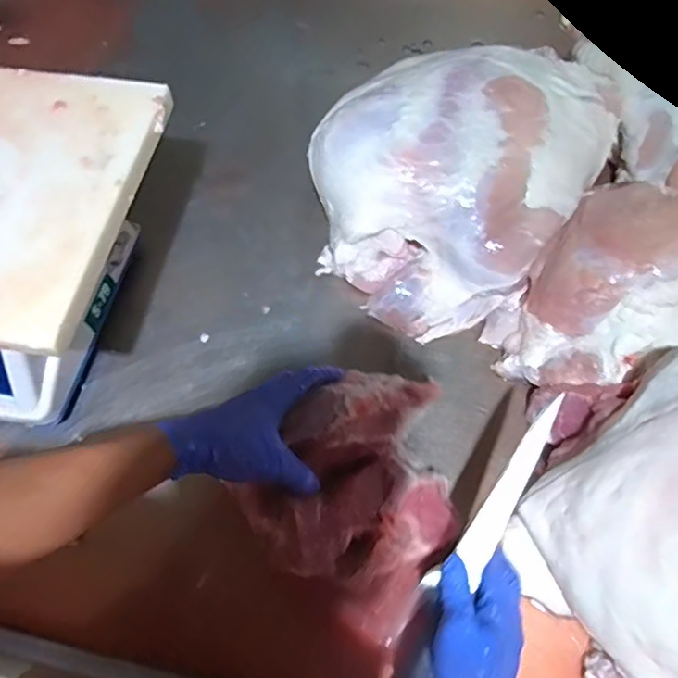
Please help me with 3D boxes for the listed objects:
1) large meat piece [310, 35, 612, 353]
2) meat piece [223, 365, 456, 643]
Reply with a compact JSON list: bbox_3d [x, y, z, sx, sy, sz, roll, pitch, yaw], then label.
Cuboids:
[{"bbox_3d":[0.120,-0.204,0.689,0.307,0.126,0.355,36,71,17],"label":"large meat piece"},{"bbox_3d":[0.037,0.140,0.532,0.181,0.119,0.190,38,72,18],"label":"meat piece"}]

